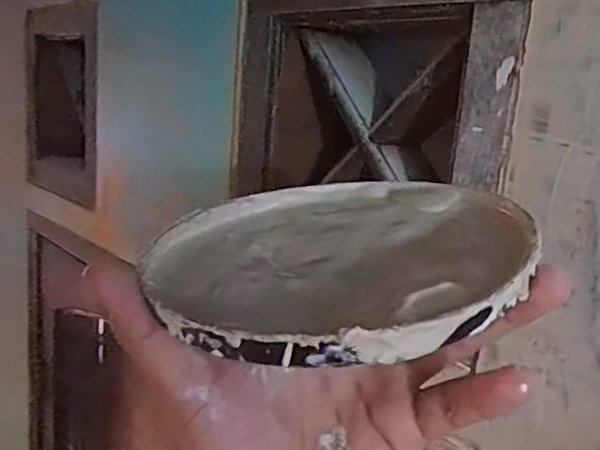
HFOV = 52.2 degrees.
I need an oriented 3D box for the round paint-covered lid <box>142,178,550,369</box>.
[{"bbox_3d":[0.016,0.010,0.245,0.152,0.020,0.152,0,19,21],"label":"round paint-covered lid"}]

